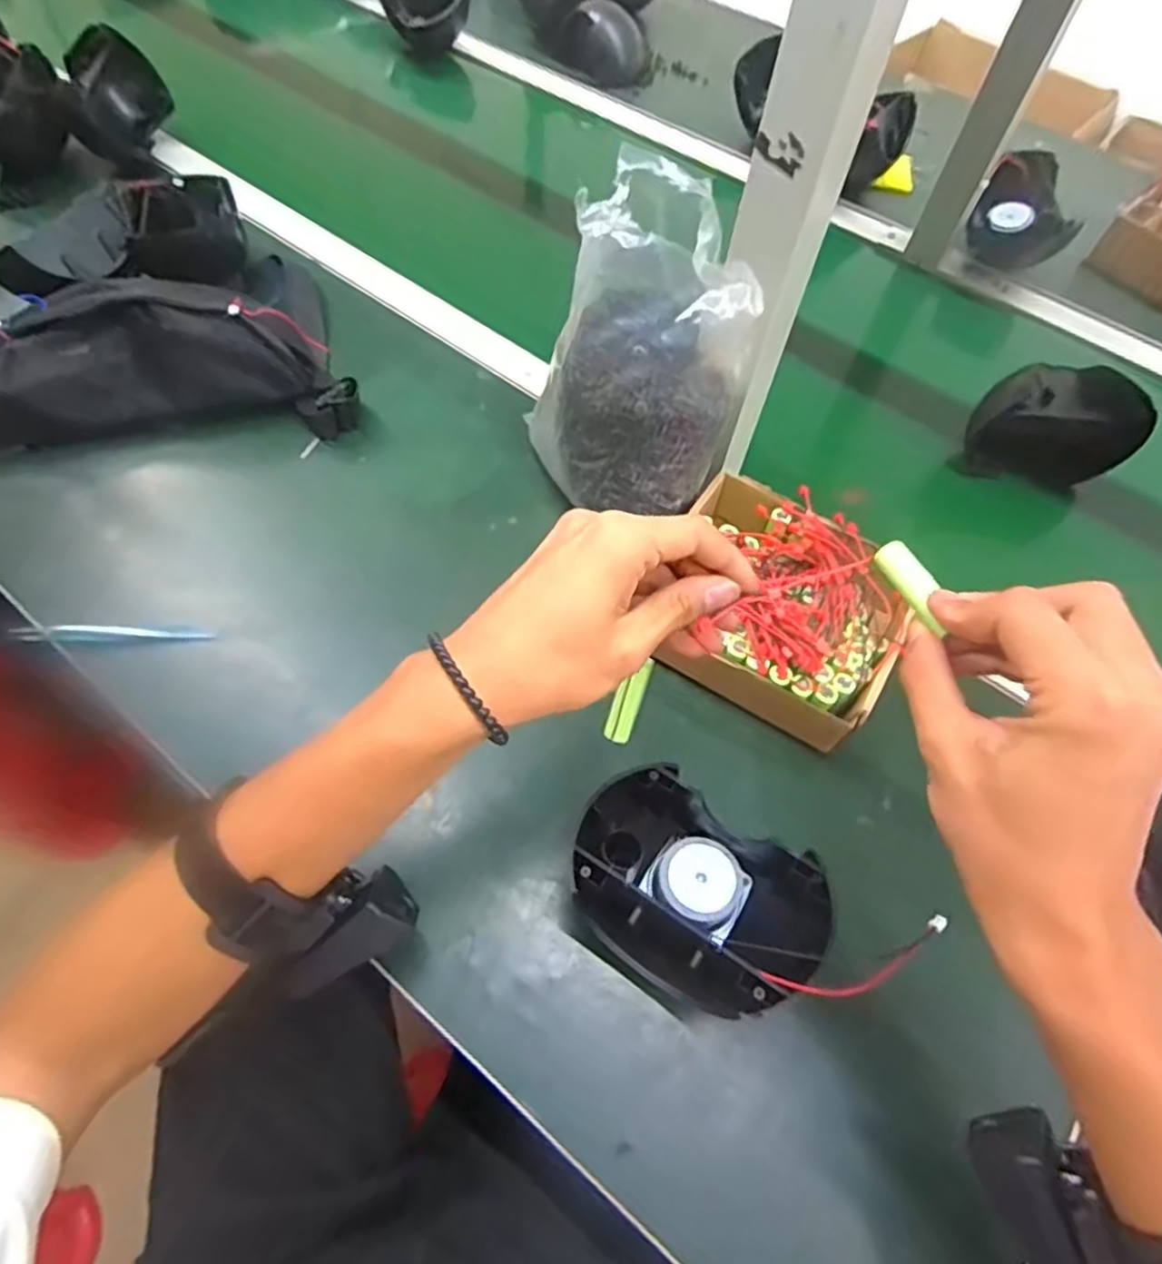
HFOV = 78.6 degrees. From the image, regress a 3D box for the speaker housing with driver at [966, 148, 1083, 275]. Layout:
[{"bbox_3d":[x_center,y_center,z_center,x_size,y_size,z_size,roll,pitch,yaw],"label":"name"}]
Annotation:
[{"bbox_3d":[0.461,-0.442,0.745,0.098,0.069,0.096,20,60,7],"label":"speaker housing with driver"}]

